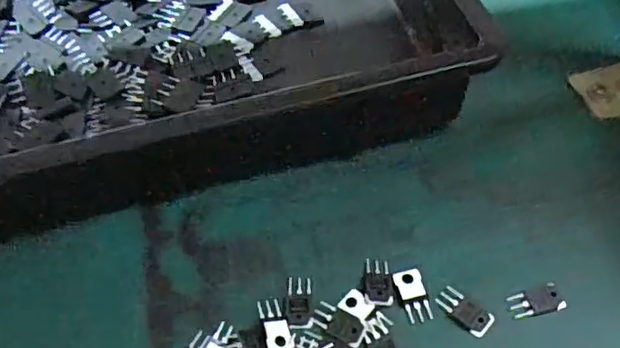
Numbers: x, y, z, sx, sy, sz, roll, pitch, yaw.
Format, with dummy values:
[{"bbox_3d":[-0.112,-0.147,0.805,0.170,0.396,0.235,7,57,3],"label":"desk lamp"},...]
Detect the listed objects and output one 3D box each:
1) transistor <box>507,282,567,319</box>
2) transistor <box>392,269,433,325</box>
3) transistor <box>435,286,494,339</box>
[{"bbox_3d":[0.126,0.070,0.334,0.030,0.004,0.016,-12,53,-5],"label":"transistor"},{"bbox_3d":[0.058,0.069,0.340,0.017,0.004,0.031,-8,52,-1],"label":"transistor"},{"bbox_3d":[0.086,0.076,0.333,0.016,0.004,0.031,-40,59,-23],"label":"transistor"}]

